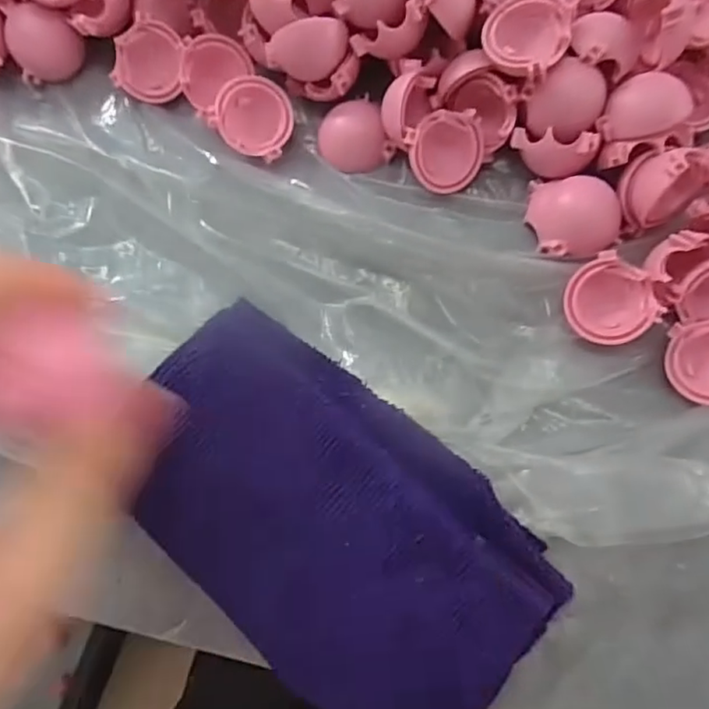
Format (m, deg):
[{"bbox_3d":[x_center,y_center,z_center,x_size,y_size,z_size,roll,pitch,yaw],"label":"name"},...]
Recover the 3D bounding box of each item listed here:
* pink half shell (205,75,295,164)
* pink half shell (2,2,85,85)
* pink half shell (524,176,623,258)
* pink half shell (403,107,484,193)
[{"bbox_3d":[-0.040,-0.094,0.232,0.030,0.009,0.029,30,84,-15],"label":"pink half shell"},{"bbox_3d":[-0.128,-0.129,0.241,0.028,0.029,0.008,-31,36,-1],"label":"pink half shell"},{"bbox_3d":[0.082,-0.049,0.218,0.032,0.018,0.028,7,77,2],"label":"pink half shell"},{"bbox_3d":[0.035,-0.078,0.225,0.029,0.011,0.029,-19,111,-6],"label":"pink half shell"}]

